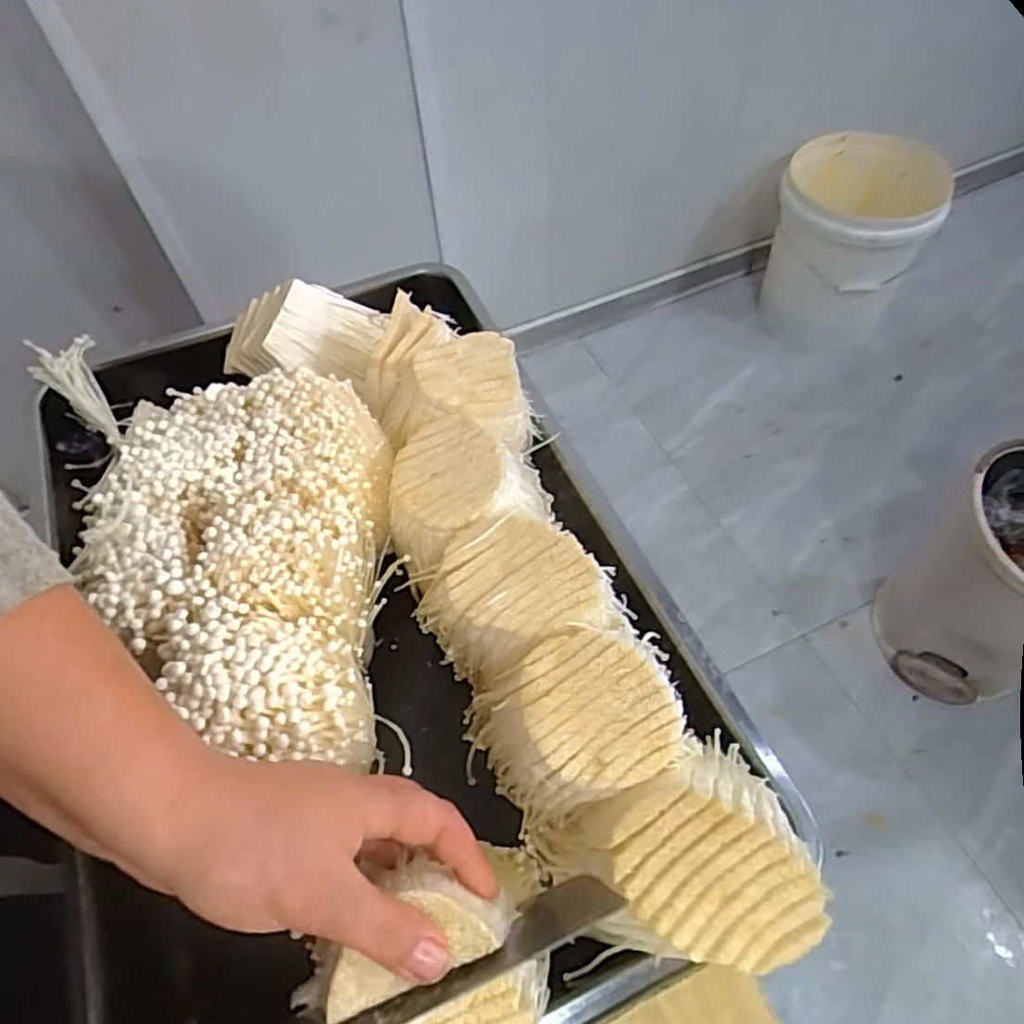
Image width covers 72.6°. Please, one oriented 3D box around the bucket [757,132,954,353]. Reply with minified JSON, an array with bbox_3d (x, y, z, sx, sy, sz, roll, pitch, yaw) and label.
[{"bbox_3d":[0.668,-0.533,1.425,0.265,0.333,0.276,-2,57,3],"label":"bucket"}]

